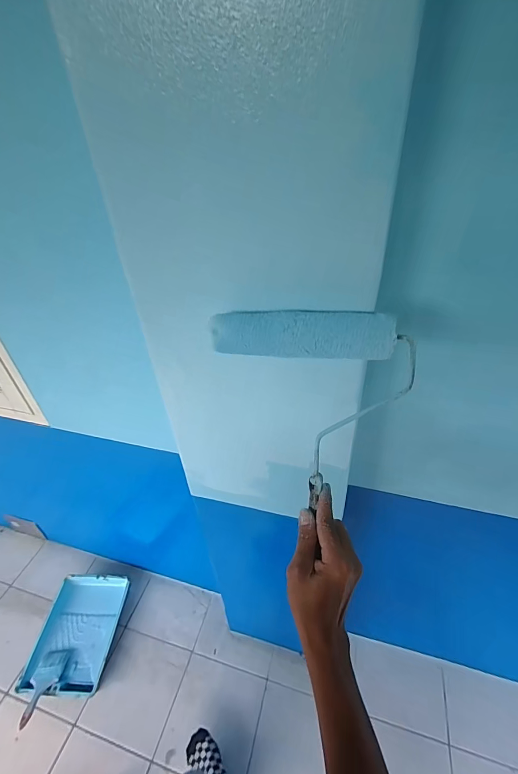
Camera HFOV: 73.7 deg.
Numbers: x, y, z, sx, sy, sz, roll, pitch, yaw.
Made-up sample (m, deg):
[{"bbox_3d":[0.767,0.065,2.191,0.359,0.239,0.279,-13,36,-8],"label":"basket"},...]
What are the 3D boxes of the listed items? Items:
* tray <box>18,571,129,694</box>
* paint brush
[{"bbox_3d":[-0.710,0.959,1.367,0.288,0.094,0.396,-1,38,5],"label":"tray"},{"bbox_3d":[-0.765,1.048,1.216,0.098,0.052,0.222,-1,38,5],"label":"paint brush"}]

